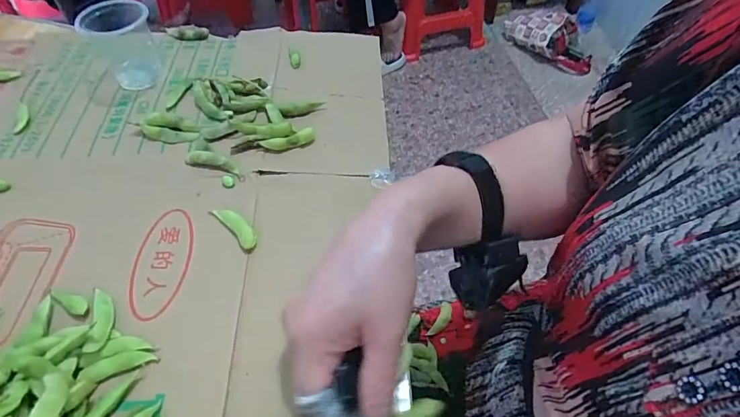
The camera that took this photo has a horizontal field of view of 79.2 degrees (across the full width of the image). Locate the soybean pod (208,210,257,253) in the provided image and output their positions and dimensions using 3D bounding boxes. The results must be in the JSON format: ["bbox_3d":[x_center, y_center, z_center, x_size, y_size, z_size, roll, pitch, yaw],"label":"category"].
[{"bbox_3d":[-0.106,0.014,0.355,0.015,0.005,0.053,-34,61,-26],"label":"soybean pod"}]

